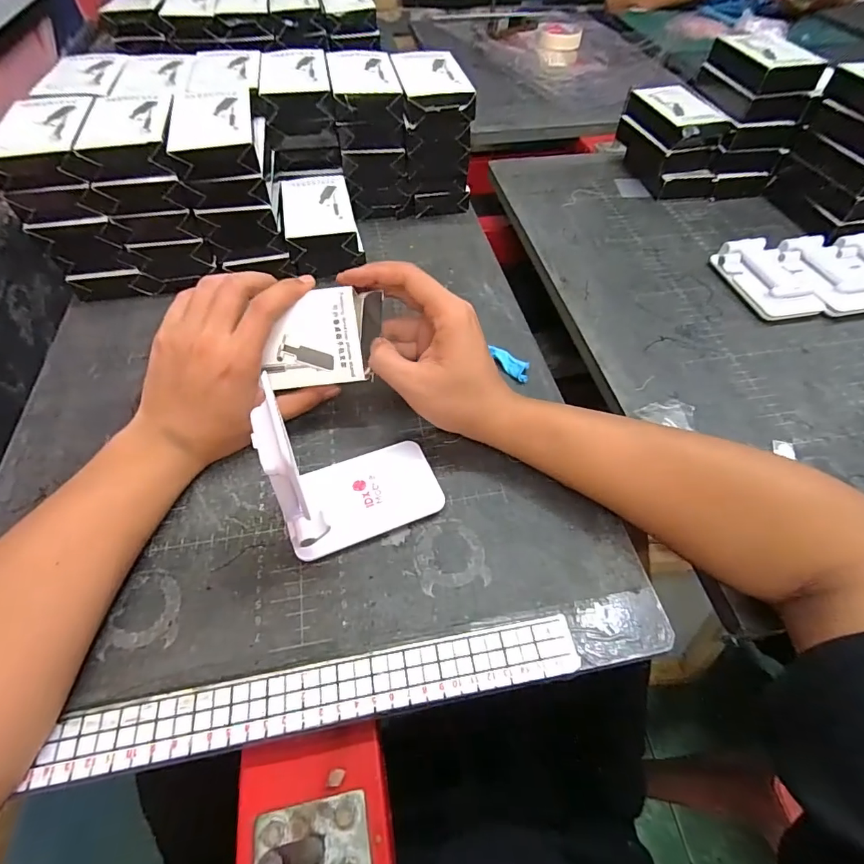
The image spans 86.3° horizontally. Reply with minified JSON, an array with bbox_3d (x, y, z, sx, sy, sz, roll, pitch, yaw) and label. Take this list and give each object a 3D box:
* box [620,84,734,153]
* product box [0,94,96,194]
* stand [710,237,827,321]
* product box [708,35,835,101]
[{"bbox_3d":[0.313,-0.400,0.584,0.082,0.032,0.126,-13,54,-9],"label":"box"},{"bbox_3d":[-0.337,-0.260,0.407,0.068,0.029,0.125,-12,54,-9],"label":"product box"},{"bbox_3d":[0.351,-0.162,0.485,0.069,0.021,0.110,-10,55,-7],"label":"stand"},{"bbox_3d":[0.393,-0.432,0.543,0.083,0.036,0.114,-7,54,-5],"label":"product box"}]

